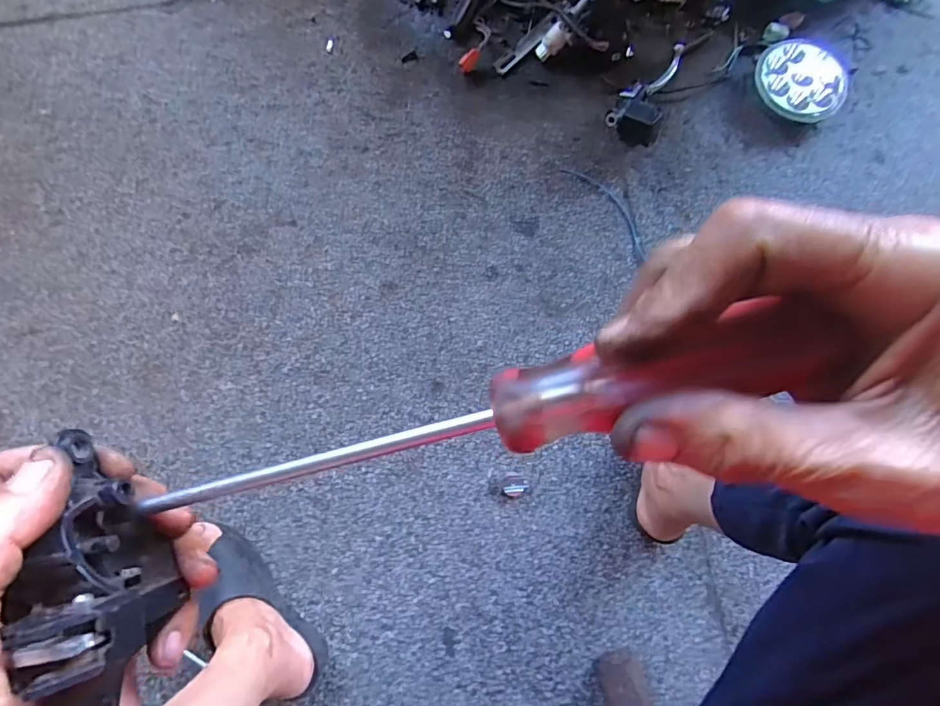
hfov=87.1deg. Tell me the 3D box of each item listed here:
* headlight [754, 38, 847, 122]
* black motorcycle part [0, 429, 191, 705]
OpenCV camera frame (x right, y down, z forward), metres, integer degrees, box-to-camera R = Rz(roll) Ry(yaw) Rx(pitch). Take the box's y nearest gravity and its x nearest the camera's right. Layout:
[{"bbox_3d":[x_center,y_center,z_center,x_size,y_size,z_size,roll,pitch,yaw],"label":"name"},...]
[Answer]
[{"bbox_3d":[0.484,-0.396,0.723,0.133,0.038,0.116,-5,80,-3],"label":"headlight"},{"bbox_3d":[-0.118,0.072,0.160,0.030,0.047,0.091,-8,80,-1],"label":"black motorcycle part"}]

